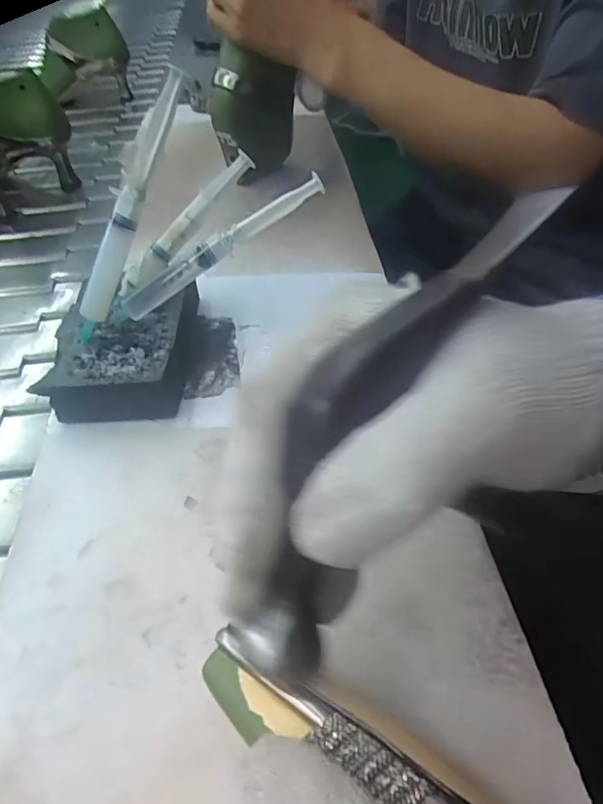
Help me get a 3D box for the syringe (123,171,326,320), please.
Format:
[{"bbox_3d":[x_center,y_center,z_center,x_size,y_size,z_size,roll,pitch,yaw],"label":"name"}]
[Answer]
[{"bbox_3d":[-0.053,-0.104,0.366,0.154,0.019,0.011,-33,48,3],"label":"syringe"}]

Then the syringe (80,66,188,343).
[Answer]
[{"bbox_3d":[-0.106,-0.110,0.328,0.016,0.167,0.016,5,33,-43],"label":"syringe"}]

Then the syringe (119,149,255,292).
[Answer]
[{"bbox_3d":[-0.082,-0.123,0.382,0.125,0.017,0.020,-46,52,5],"label":"syringe"}]

